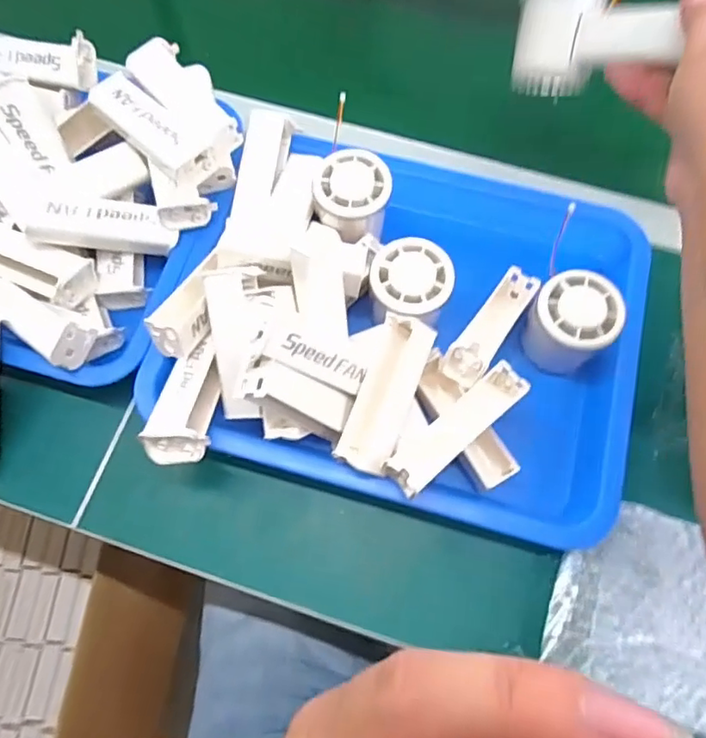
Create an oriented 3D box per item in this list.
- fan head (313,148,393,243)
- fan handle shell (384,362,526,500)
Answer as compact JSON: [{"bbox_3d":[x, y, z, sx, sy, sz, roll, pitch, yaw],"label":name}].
[{"bbox_3d":[-0.001,-0.130,0.445,0.058,0.045,0.055,13,69,4],"label":"fan head"},{"bbox_3d":[0.066,0.039,0.372,0.104,0.028,0.028,-41,75,-15],"label":"fan handle shell"}]

